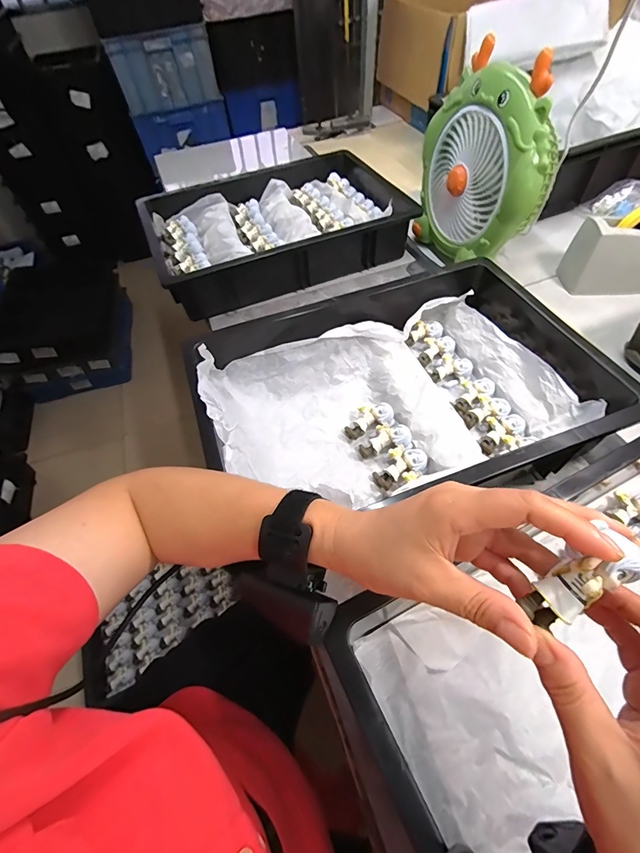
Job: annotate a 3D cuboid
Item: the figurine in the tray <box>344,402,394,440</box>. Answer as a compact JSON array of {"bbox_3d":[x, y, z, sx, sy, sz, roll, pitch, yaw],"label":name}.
[{"bbox_3d":[0.057,-0.009,0.468,0.062,0.020,0.035,-34,55,9],"label":"figurine in the tray"}]

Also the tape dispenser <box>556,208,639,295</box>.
[{"bbox_3d":[0.485,-0.260,0.565,0.195,0.105,0.068,6,55,9],"label":"tape dispenser"}]

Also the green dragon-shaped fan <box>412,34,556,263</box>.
[{"bbox_3d":[0.246,-0.386,0.585,0.103,0.242,0.229,-17,54,-8],"label":"green dragon-shaped fan"}]

